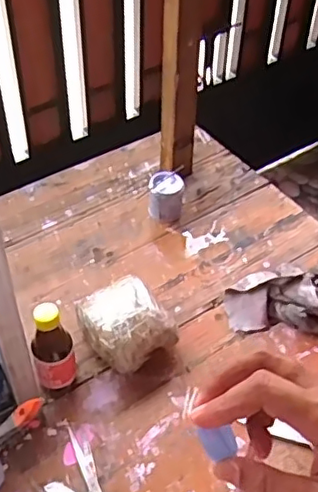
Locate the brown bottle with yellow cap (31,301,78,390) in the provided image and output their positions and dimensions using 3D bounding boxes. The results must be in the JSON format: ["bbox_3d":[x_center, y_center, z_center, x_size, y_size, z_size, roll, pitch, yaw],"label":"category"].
[{"bbox_3d":[-0.131,0.128,0.748,0.050,0.142,0.045,-5,47,-7],"label":"brown bottle with yellow cap"}]

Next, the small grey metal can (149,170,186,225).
[{"bbox_3d":[0.011,-0.081,1.008,0.057,0.070,0.066,4,47,2],"label":"small grey metal can"}]

